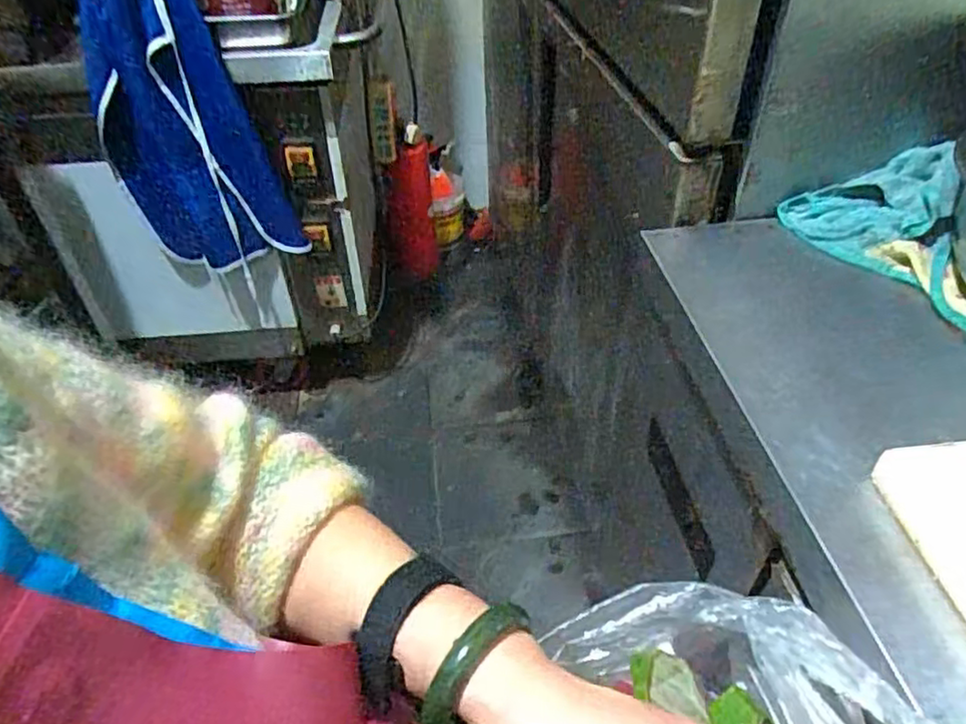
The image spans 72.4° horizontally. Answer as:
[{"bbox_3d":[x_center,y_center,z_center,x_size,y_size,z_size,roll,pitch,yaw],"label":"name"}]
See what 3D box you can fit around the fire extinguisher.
[{"bbox_3d":[-0.191,-0.392,1.729,0.125,0.387,0.120,-6,43,-4],"label":"fire extinguisher"}]

